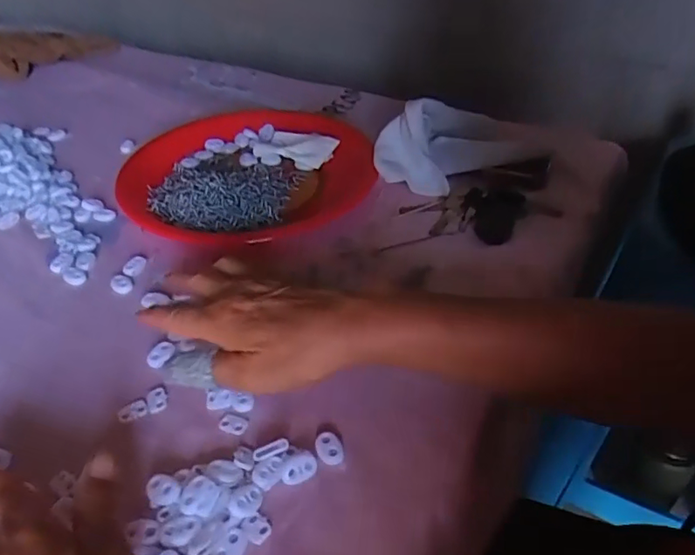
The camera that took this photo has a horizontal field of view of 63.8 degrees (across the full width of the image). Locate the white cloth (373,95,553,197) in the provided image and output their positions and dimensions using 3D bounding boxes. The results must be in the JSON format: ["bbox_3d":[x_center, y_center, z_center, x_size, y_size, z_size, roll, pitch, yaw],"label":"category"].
[{"bbox_3d":[0.122,-0.147,0.579,0.190,0.076,0.083,-19,44,-18],"label":"white cloth"}]

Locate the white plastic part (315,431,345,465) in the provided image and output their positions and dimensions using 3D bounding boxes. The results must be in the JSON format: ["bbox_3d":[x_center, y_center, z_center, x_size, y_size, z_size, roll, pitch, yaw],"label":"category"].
[{"bbox_3d":[-0.011,0.104,0.343,0.015,0.004,0.023,-22,45,-21],"label":"white plastic part"}]

